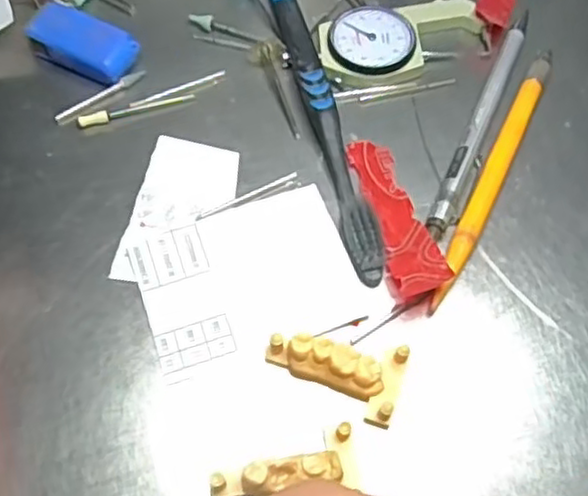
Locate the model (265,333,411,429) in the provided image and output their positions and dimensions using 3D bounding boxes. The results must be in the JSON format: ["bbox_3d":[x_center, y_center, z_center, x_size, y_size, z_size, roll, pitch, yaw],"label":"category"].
[{"bbox_3d":[0.014,0.039,0.228,0.045,0.013,0.024,22,65,-3],"label":"model"}]

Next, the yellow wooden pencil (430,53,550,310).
[{"bbox_3d":[0.079,-0.031,0.269,0.009,0.008,0.129,24,64,12],"label":"yellow wooden pencil"}]

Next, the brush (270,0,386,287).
[{"bbox_3d":[0.009,-0.066,0.285,0.013,0.012,0.175,-12,63,-7],"label":"brush"}]

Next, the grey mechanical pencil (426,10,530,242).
[{"bbox_3d":[0.079,-0.055,0.282,0.010,0.008,0.125,22,64,11],"label":"grey mechanical pencil"}]

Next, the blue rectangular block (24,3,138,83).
[{"bbox_3d":[-0.090,-0.086,0.294,0.044,0.016,0.023,21,64,10],"label":"blue rectangular block"}]

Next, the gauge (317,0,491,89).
[{"bbox_3d":[0.047,-0.092,0.299,0.074,0.010,0.038,-15,63,-8],"label":"gauge"}]

